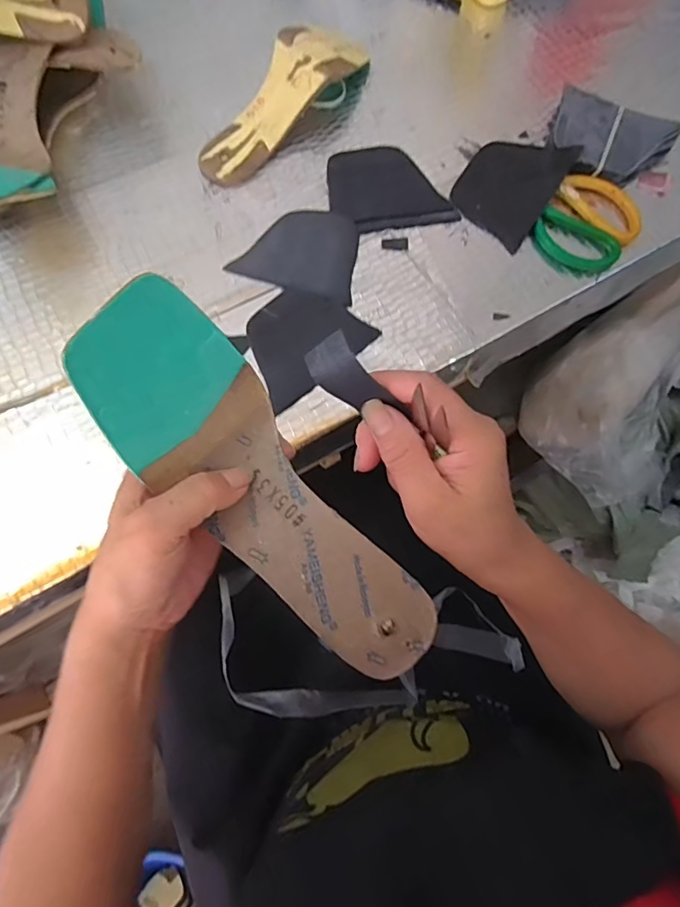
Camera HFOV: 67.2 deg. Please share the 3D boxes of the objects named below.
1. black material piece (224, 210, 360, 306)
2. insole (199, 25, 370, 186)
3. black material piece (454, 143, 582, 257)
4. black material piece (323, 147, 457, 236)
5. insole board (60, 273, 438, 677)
[{"bbox_3d":[-0.033,-0.188,0.469,0.107,0.007,0.087,18,72,3],"label":"black material piece"},{"bbox_3d":[-0.053,-0.351,0.502,0.068,0.045,0.218,35,74,9],"label":"insole"},{"bbox_3d":[0.161,-0.259,0.491,0.084,0.009,0.107,34,89,9],"label":"black material piece"},{"bbox_3d":[0.046,-0.257,0.493,0.113,0.011,0.090,-11,73,-6],"label":"black material piece"},{"bbox_3d":[-0.040,0.024,0.270,0.074,0.043,0.231,-41,99,-14],"label":"insole board"}]

